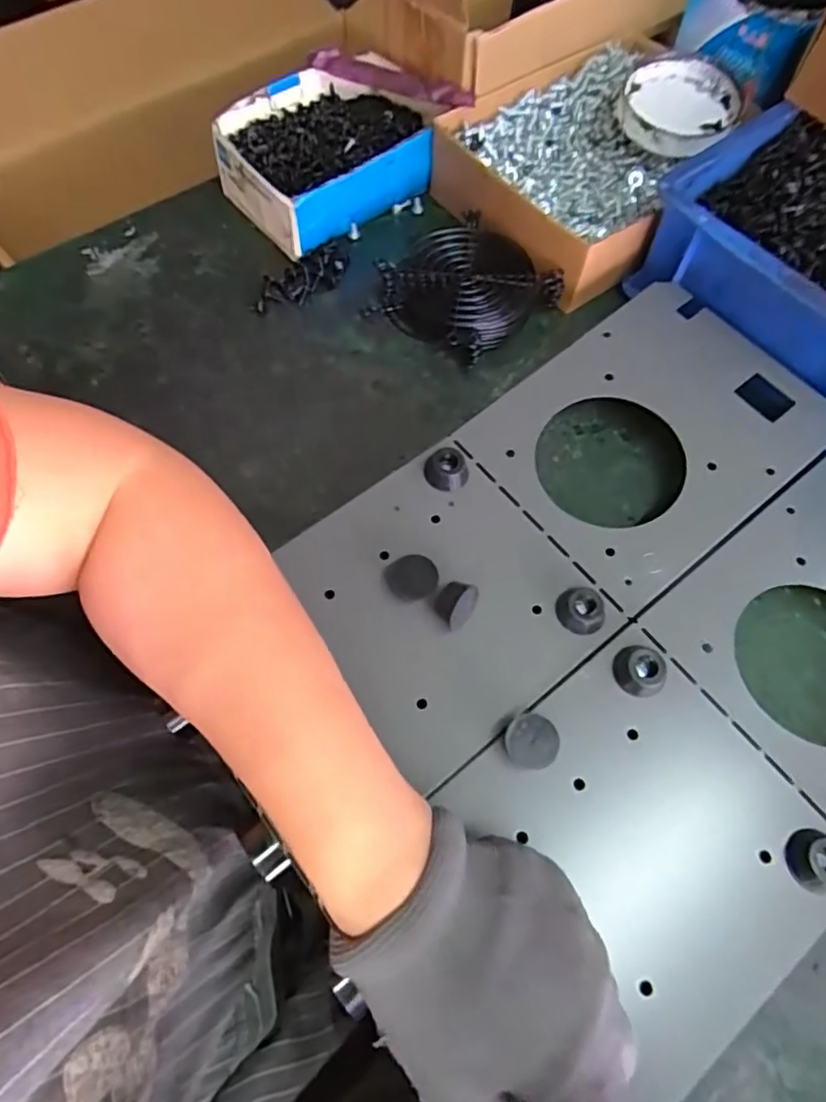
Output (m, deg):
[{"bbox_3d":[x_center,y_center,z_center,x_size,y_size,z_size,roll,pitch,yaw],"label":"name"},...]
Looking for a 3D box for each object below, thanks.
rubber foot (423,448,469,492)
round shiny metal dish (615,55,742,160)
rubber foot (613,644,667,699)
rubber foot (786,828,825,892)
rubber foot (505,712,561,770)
[{"bbox_3d":[0.020,-0.047,0.359,0.025,0.012,0.022,11,66,3],"label":"rubber foot"},{"bbox_3d":[0.193,-0.325,0.455,0.081,0.025,0.089,1,66,-2],"label":"round shiny metal dish"},{"bbox_3d":[0.113,0.060,0.310,0.021,0.014,0.024,-2,66,-3],"label":"rubber foot"},{"bbox_3d":[0.181,0.137,0.276,0.020,0.017,0.024,2,66,-1],"label":"rubber foot"},{"bbox_3d":[0.056,0.091,0.295,0.026,0.015,0.024,-12,67,-7],"label":"rubber foot"}]

